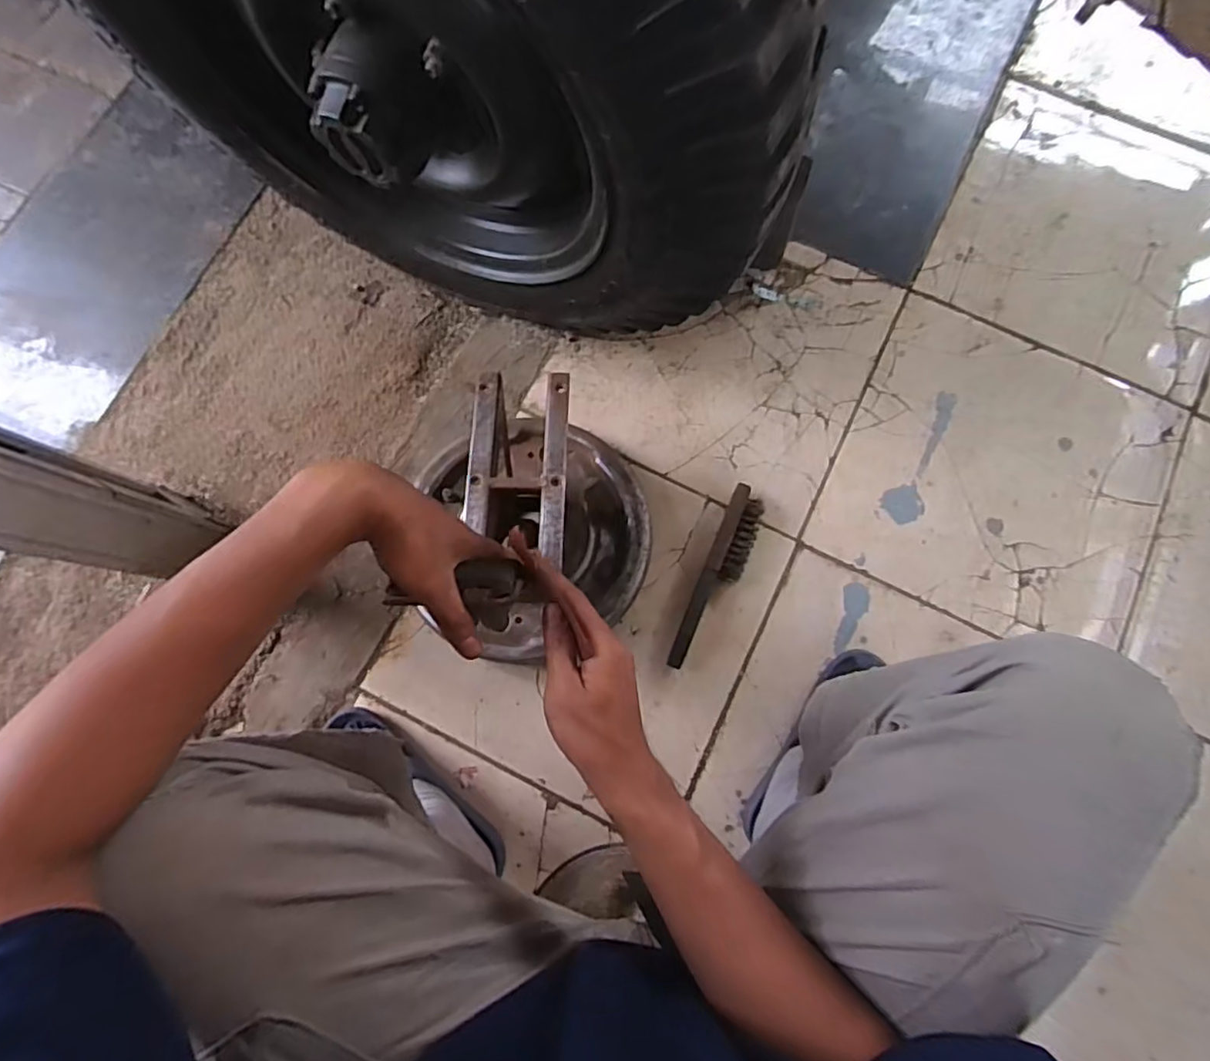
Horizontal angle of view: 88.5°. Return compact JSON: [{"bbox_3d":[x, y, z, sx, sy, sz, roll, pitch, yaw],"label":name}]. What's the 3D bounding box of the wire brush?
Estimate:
[{"bbox_3d":[0.139,0.058,0.754,0.046,0.024,0.234,22,79,4],"label":"wire brush"}]

